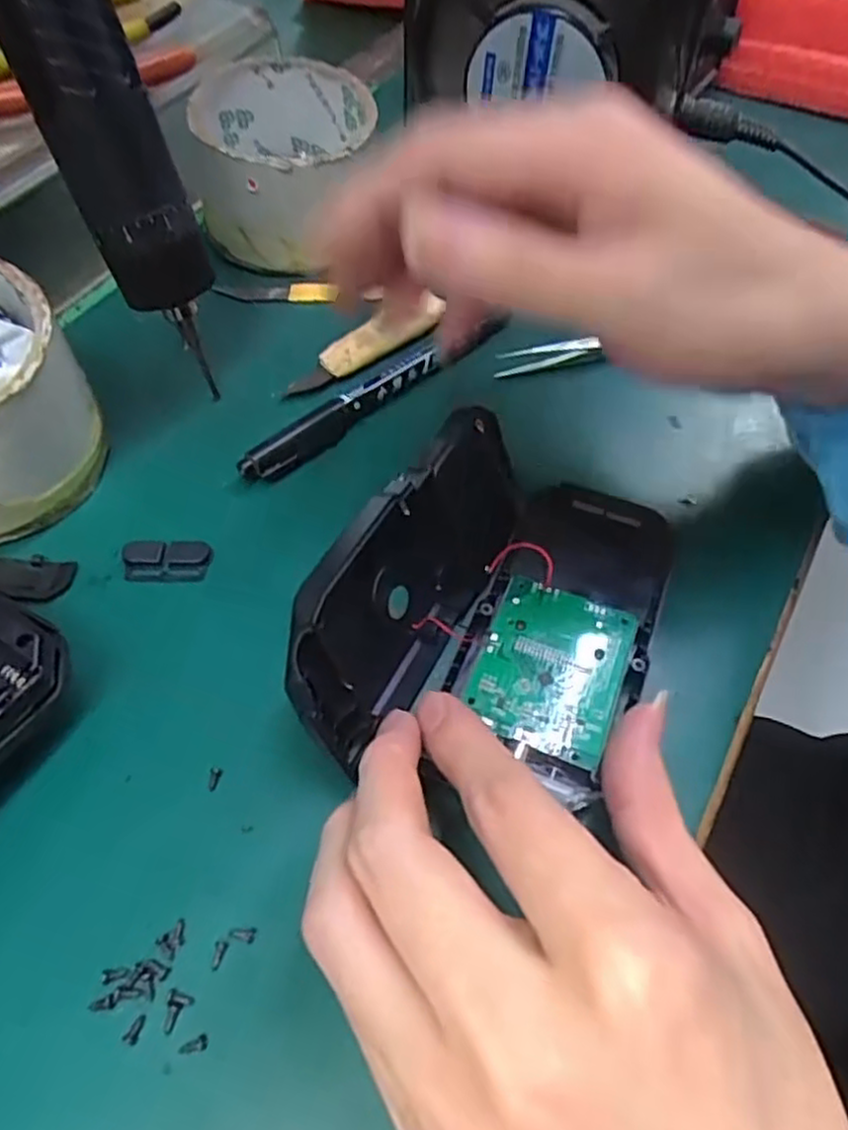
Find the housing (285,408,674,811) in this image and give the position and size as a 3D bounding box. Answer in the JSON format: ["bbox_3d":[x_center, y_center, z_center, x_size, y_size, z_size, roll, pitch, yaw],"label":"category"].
[{"bbox_3d":[0.028,0.007,0.227,0.087,0.056,0.127,25,60,13],"label":"housing"}]

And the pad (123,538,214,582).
[{"bbox_3d":[-0.090,-0.002,0.260,0.030,0.004,0.016,0,58,-2],"label":"pad"}]

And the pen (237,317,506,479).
[{"bbox_3d":[-0.019,-0.068,0.298,0.123,0.013,0.014,-36,66,-22],"label":"pen"}]

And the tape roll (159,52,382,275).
[{"bbox_3d":[-0.065,-0.180,0.339,0.074,0.054,0.079,1,58,-2],"label":"tape roll"}]

